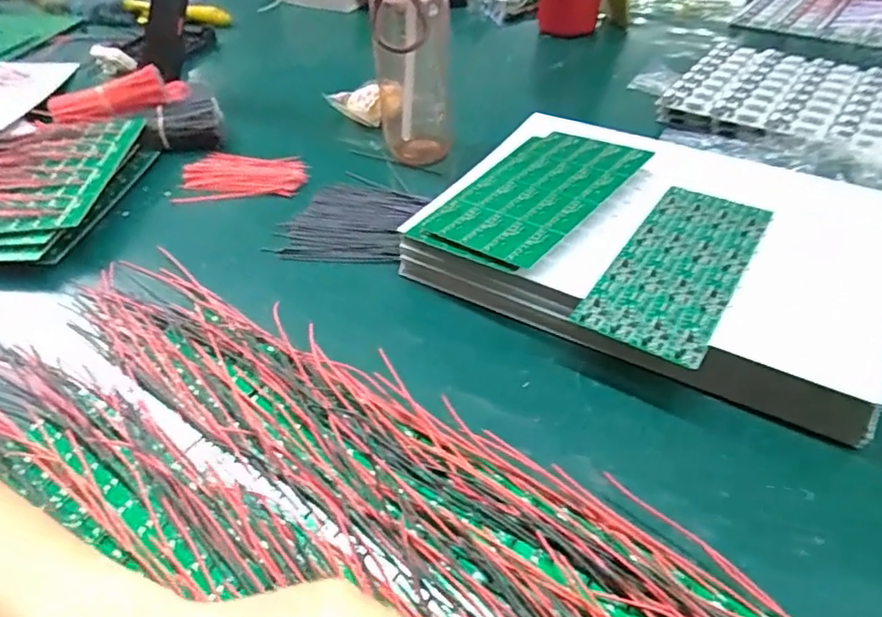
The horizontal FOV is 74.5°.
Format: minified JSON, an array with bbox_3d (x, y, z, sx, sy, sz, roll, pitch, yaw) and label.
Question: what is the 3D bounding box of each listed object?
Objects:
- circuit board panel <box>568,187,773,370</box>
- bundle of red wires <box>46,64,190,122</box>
[{"bbox_3d":[0.168,-0.032,0.407,0.079,0.006,0.180,24,49,26],"label":"circuit board panel"},{"bbox_3d":[-0.359,-0.236,0.655,0.145,0.044,0.053,-27,48,-22],"label":"bundle of red wires"}]

